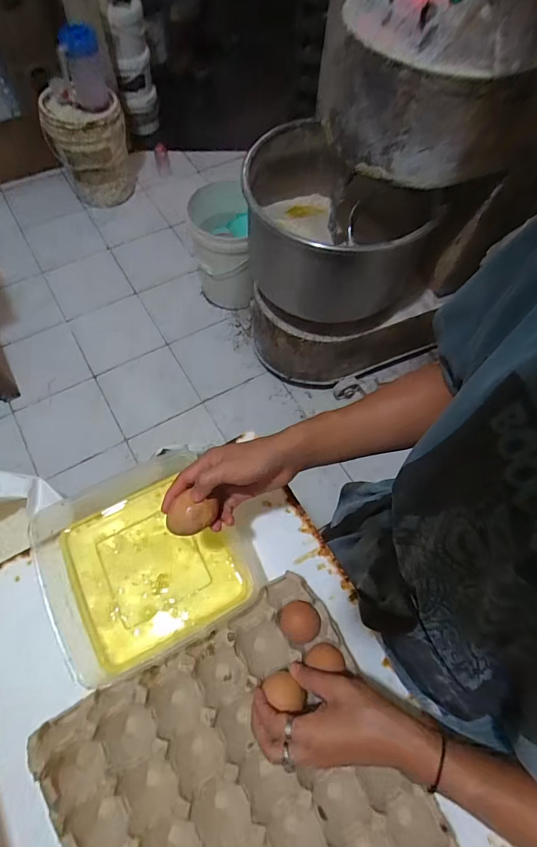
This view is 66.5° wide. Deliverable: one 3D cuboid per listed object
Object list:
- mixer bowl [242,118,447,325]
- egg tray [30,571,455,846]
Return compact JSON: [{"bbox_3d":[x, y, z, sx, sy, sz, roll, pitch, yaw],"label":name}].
[{"bbox_3d":[0.151,-0.516,1.094,0.439,0.305,0.472,1,64,-3],"label":"mixer bowl"},{"bbox_3d":[-0.026,0.359,0.399,0.303,0.048,0.289,-26,69,-15],"label":"egg tray"}]

